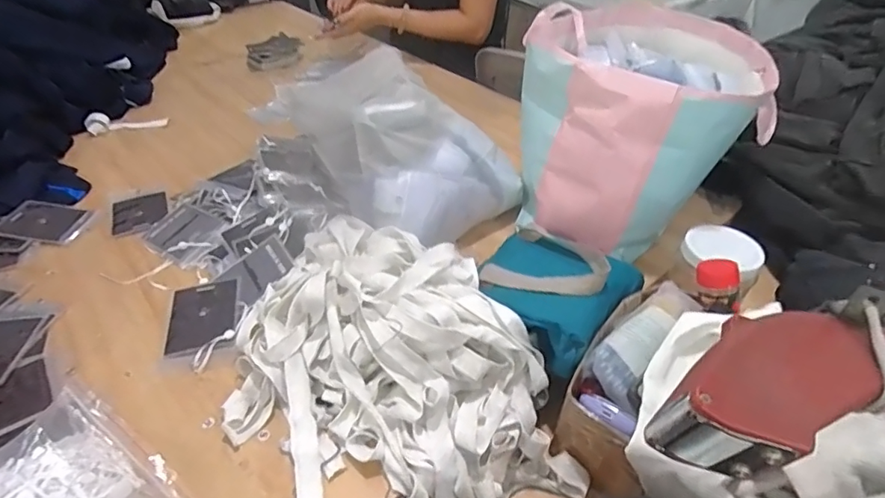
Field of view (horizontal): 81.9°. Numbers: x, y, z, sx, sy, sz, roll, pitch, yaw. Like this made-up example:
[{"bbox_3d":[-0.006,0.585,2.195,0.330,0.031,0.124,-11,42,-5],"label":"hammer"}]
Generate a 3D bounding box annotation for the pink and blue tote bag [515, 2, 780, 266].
[{"bbox_3d":[0.281,-0.188,0.763,0.321,0.235,0.367,17,43,19],"label":"pink and blue tote bag"}]

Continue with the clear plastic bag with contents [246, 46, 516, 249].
[{"bbox_3d":[-0.078,-0.174,0.792,0.244,0.146,0.352,-27,47,-29],"label":"clear plastic bag with contents"}]

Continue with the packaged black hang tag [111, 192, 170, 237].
[{"bbox_3d":[-0.476,-0.061,0.804,0.081,0.007,0.110,-17,43,-20],"label":"packaged black hang tag"}]

